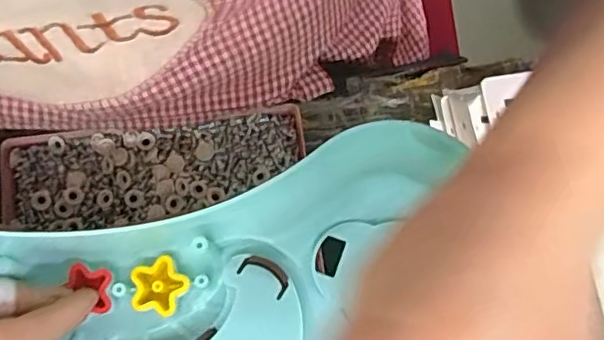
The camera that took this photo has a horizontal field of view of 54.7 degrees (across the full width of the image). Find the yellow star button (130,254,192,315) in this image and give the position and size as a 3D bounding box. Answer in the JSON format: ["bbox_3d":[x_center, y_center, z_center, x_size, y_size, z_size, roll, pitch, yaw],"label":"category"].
[{"bbox_3d":[-0.067,0.053,0.268,0.025,0.005,0.026,30,76,7],"label":"yellow star button"}]

